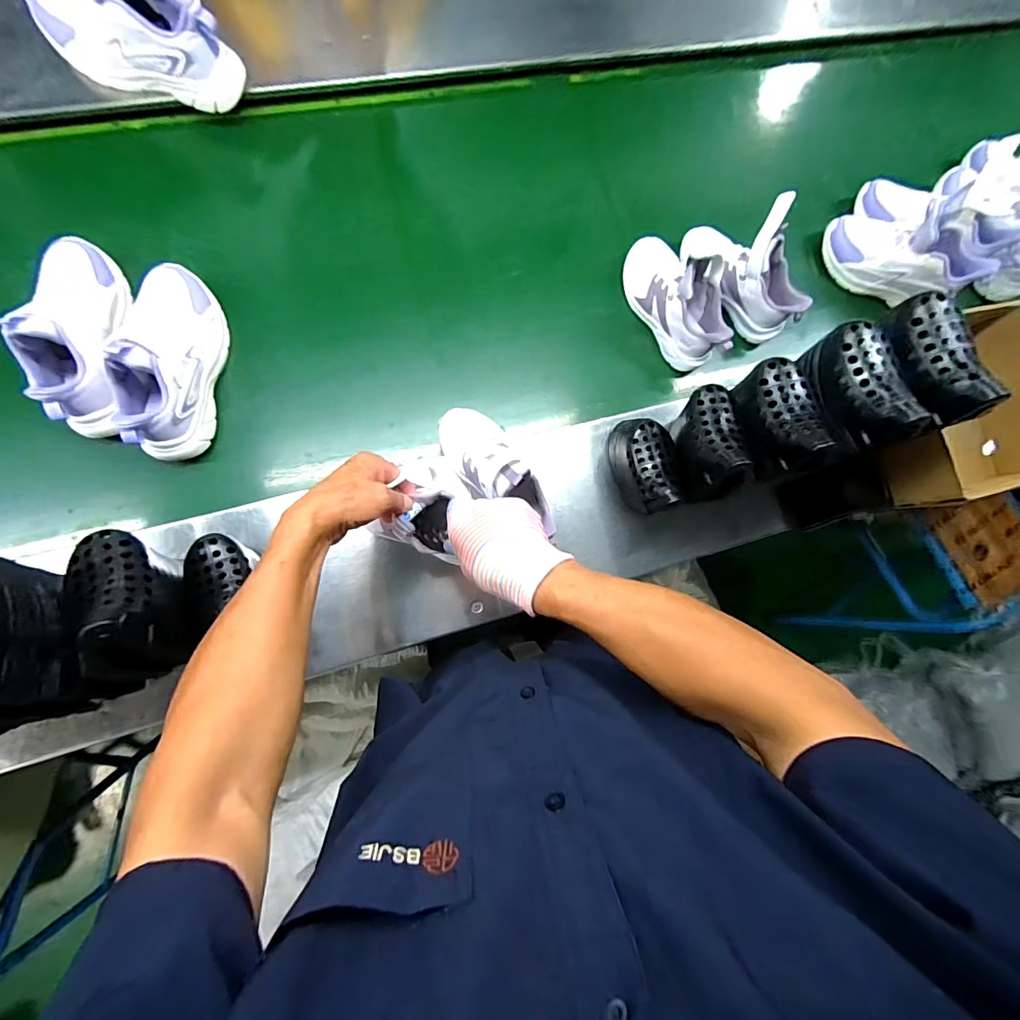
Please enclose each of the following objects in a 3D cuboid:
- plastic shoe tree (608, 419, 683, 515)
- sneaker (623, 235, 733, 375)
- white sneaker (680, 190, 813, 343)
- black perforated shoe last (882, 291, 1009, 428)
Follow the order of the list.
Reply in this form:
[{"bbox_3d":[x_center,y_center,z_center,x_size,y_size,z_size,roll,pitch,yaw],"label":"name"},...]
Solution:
[{"bbox_3d":[0.181,-0.063,0.610,0.075,0.111,0.126,-26,88,-12],"label":"plastic shoe tree"},{"bbox_3d":[0.252,-0.321,0.668,0.076,0.109,0.205,-31,90,-12],"label":"sneaker"},{"bbox_3d":[0.364,-0.363,0.669,0.072,0.140,0.205,-43,92,-11],"label":"white sneaker"},{"bbox_3d":[0.498,-0.179,0.520,0.072,0.062,0.155,-10,75,-9],"label":"black perforated shoe last"}]

